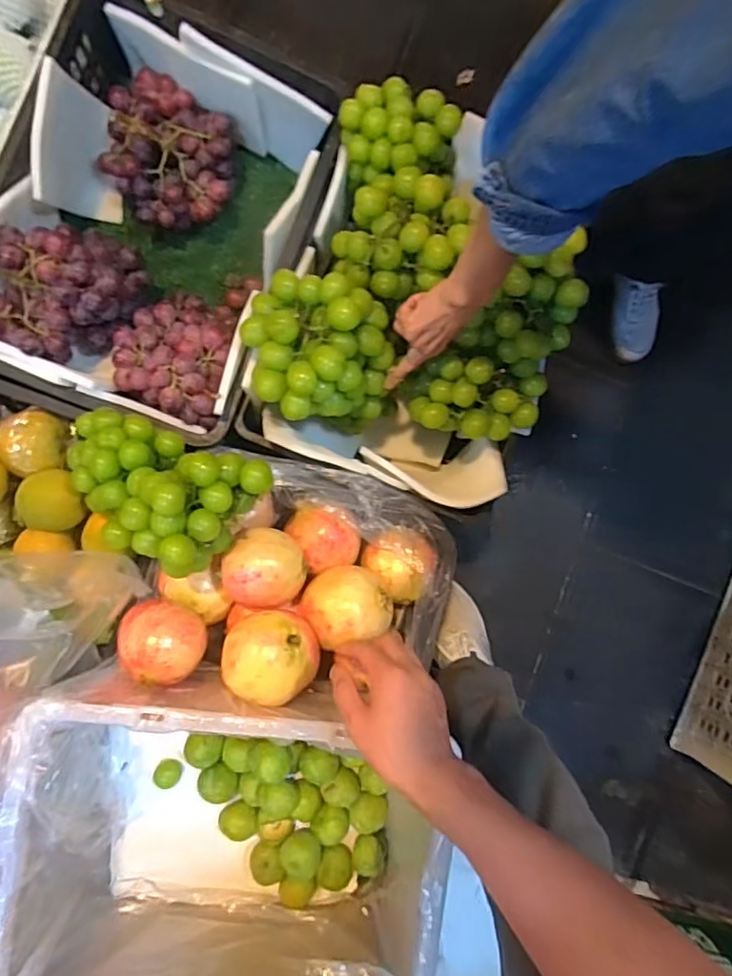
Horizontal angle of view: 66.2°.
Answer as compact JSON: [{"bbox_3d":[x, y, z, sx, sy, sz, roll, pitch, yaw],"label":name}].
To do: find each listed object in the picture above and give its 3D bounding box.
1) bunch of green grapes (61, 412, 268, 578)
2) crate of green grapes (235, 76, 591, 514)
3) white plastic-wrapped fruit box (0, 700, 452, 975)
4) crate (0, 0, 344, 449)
[{"bbox_3d":[-0.210,0.004,0.556,0.204,0.127,0.127,20,88,-6],"label":"bunch of green grapes"},{"bbox_3d":[0.064,-0.213,0.703,0.337,0.249,0.421,21,88,-6],"label":"crate of green grapes"},{"bbox_3d":[-0.128,0.342,0.569,0.374,0.187,0.282,7,90,-6],"label":"white plastic-wrapped fruit box"},{"bbox_3d":[-0.253,-0.320,0.714,0.339,0.217,0.463,20,88,-6],"label":"crate"}]

